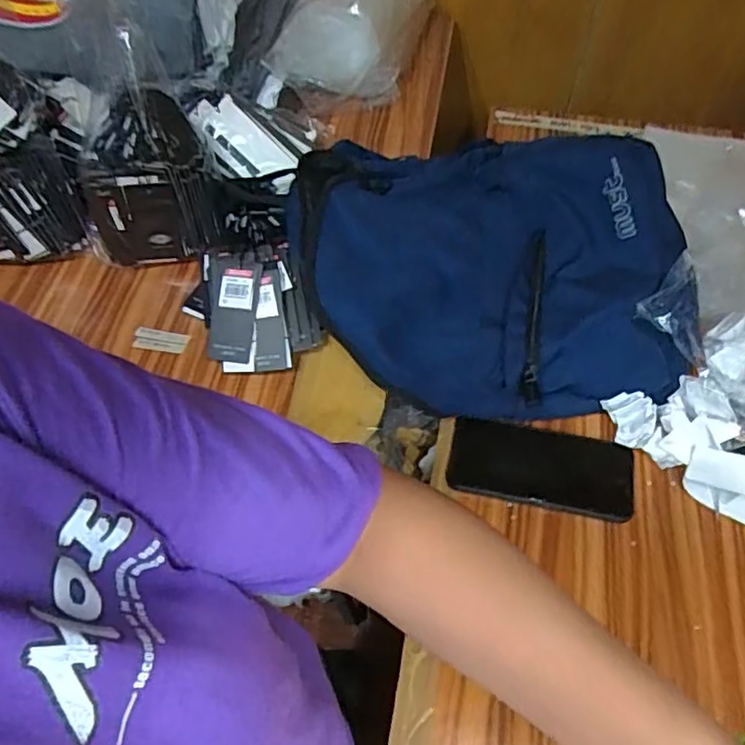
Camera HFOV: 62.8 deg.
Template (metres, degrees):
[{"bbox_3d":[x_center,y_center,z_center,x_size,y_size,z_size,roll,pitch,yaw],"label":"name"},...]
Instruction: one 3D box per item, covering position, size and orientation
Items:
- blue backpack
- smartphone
[{"bbox_3d":[0.121,-0.127,0.676,0.418,0.098,0.358,1,58,2],"label":"blue backpack"},{"bbox_3d":[0.162,0.090,0.589,0.170,0.012,0.076,11,59,8],"label":"smartphone"}]

